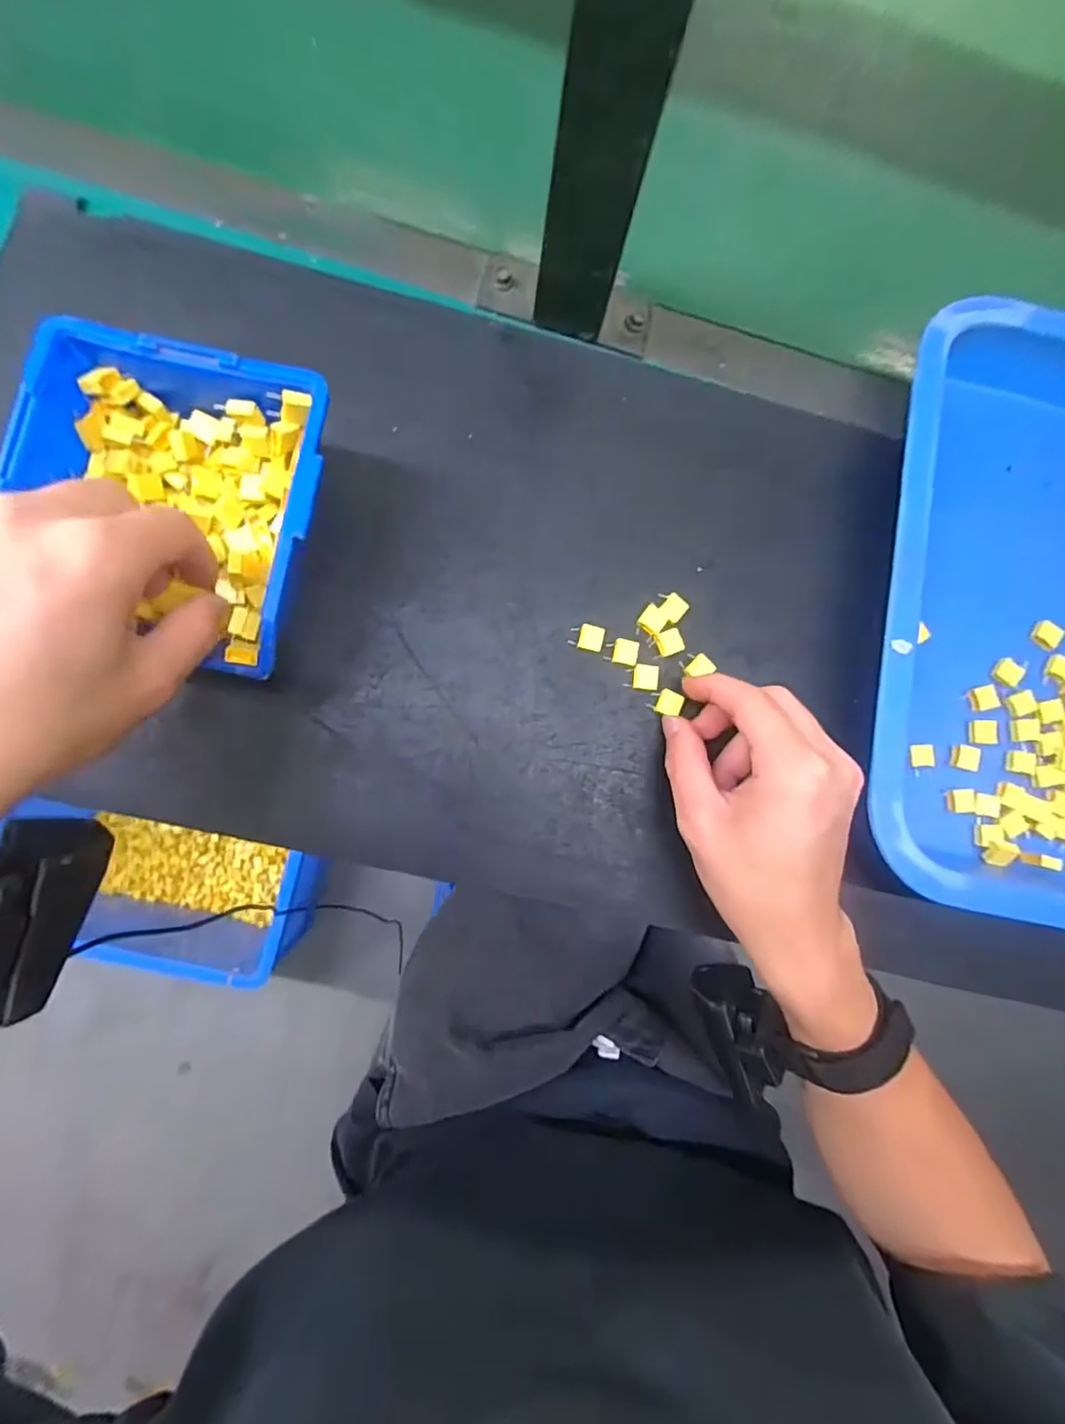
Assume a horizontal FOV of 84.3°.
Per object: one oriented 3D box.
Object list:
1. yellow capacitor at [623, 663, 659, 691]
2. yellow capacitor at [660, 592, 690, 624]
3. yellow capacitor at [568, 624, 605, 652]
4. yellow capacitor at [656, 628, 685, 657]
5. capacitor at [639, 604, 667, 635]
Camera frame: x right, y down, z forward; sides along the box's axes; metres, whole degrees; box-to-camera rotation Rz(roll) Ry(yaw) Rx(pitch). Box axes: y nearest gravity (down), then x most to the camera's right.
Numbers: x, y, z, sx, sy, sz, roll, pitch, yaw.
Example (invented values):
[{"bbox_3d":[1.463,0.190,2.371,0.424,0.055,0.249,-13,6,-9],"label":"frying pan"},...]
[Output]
[{"bbox_3d":[0.060,-0.020,0.323,0.018,0.005,0.014,8,83,-7],"label":"yellow capacitor"},{"bbox_3d":[0.079,-0.058,0.329,0.013,0.005,0.014,42,80,-1],"label":"yellow capacitor"},{"bbox_3d":[0.030,-0.041,0.322,0.018,0.004,0.014,16,82,-6],"label":"yellow capacitor"},{"bbox_3d":[0.077,-0.039,0.325,0.013,0.004,0.014,-22,87,-9],"label":"yellow capacitor"},{"bbox_3d":[0.068,-0.051,0.326,0.013,0.004,0.014,39,80,-2],"label":"capacitor"}]

